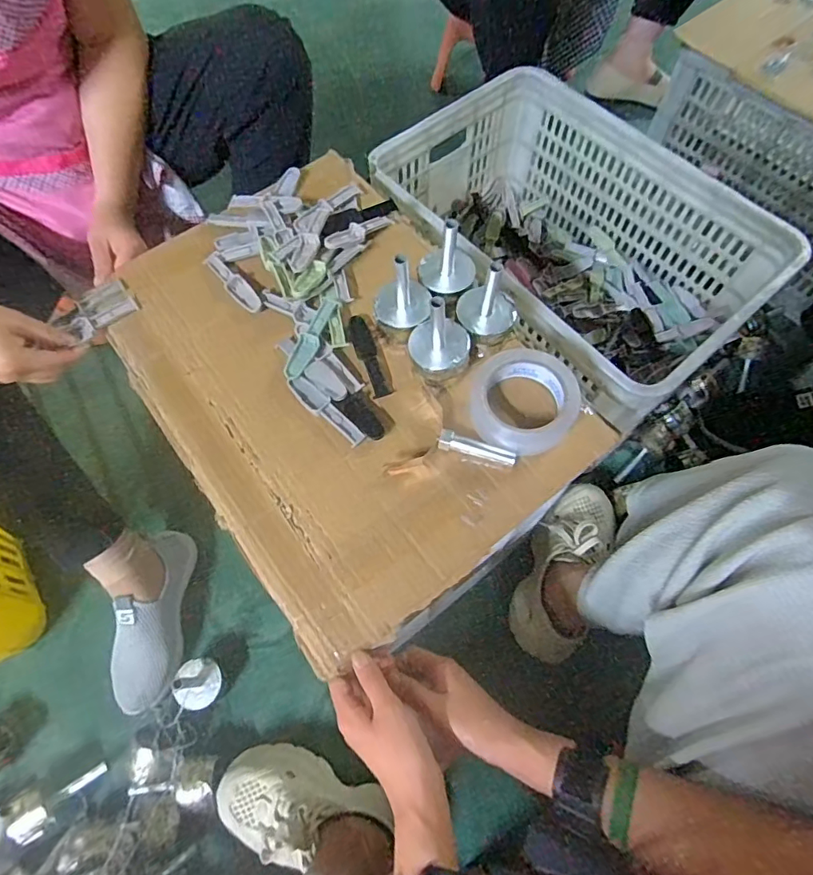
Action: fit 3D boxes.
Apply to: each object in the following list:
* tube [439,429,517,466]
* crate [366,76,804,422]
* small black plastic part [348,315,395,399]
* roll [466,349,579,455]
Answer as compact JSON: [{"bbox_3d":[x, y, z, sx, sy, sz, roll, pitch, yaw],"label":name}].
[{"bbox_3d":[0.071,0.011,0.507,0.077,0.016,0.016,15,68,7],"label":"tube"},{"bbox_3d":[0.231,-0.280,0.786,0.352,0.223,0.513,-39,71,-15],"label":"crate"},{"bbox_3d":[-0.041,-0.090,0.555,0.023,0.011,0.099,-19,68,-7],"label":"small black plastic part"},{"bbox_3d":[0.117,-0.037,0.513,0.100,0.043,0.103,0,66,1],"label":"roll"}]

